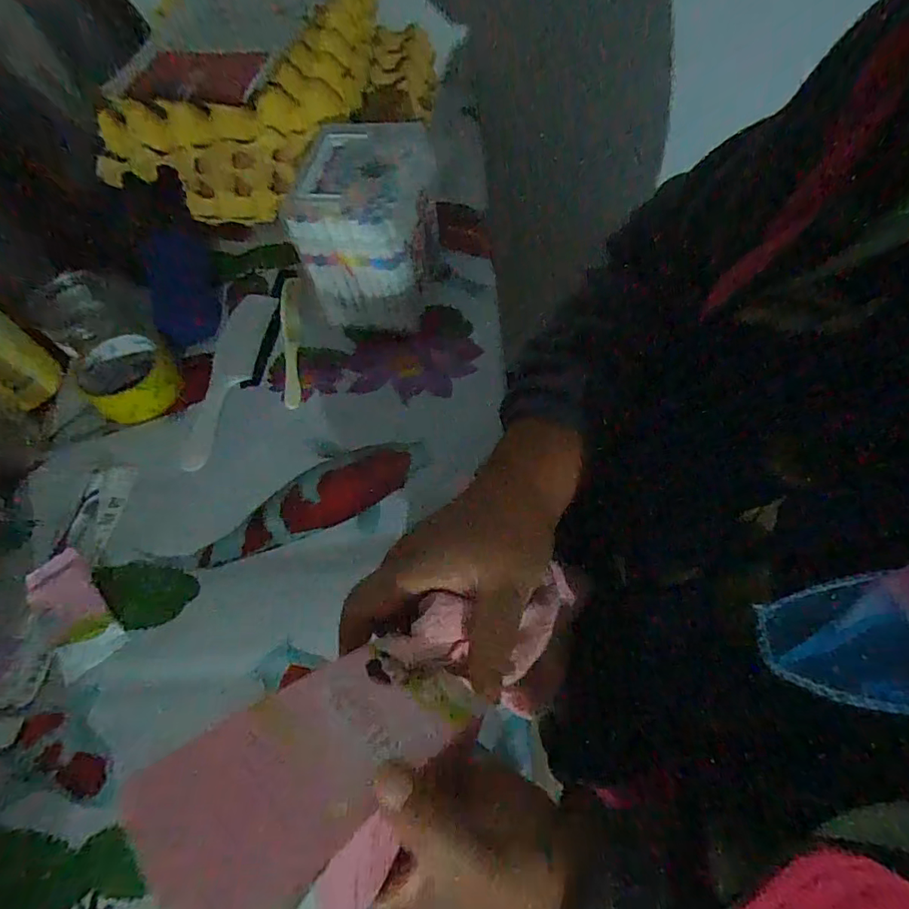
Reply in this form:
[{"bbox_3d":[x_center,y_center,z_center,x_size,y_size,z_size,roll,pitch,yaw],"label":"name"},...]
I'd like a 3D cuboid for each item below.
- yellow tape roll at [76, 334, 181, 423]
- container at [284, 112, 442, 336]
[{"bbox_3d":[-0.336,-0.081,0.532,0.083,0.034,0.101,-39,66,-17],"label":"yellow tape roll"},{"bbox_3d":[-0.083,-0.230,0.527,0.138,0.152,0.150,-3,61,1],"label":"container"}]

